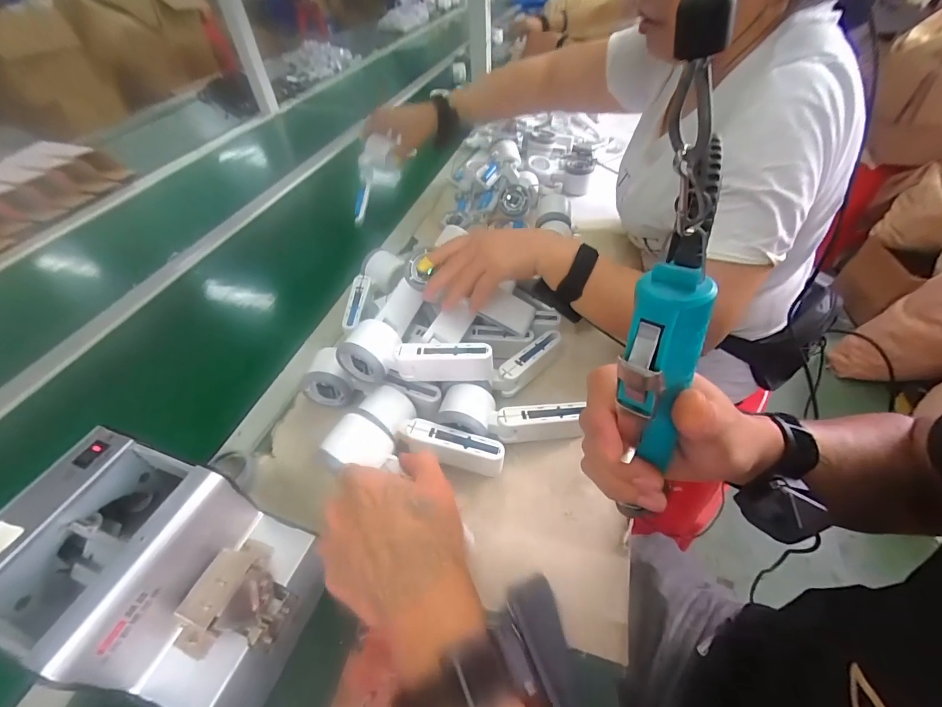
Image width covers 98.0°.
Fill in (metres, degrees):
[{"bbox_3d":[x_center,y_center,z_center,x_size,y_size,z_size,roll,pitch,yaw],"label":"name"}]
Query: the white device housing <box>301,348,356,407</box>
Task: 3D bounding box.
[{"bbox_3d":[-0.168,0.028,0.495,0.058,0.055,0.049,1,47,3],"label":"white device housing"}]

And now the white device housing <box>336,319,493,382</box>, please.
[{"bbox_3d":[-0.061,0.003,0.452,0.167,0.066,0.054,2,47,4],"label":"white device housing"}]

